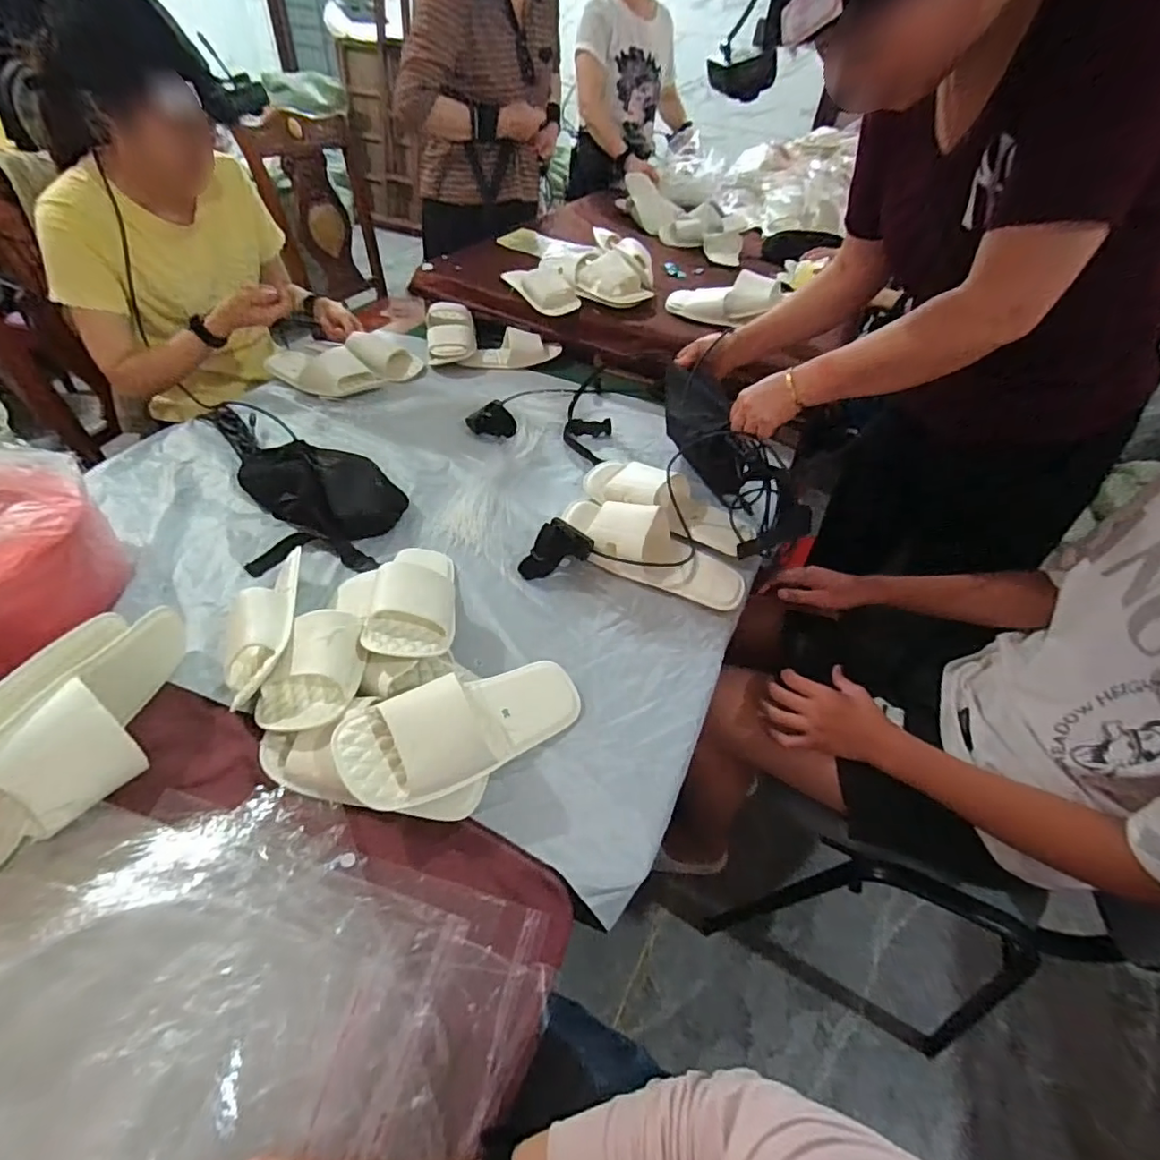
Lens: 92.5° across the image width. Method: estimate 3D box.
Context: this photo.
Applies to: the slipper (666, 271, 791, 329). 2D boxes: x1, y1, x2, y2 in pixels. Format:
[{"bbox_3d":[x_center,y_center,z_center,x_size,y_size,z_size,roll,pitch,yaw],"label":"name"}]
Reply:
[{"bbox_3d":[0.290,-0.577,1.147,0.224,0.071,0.080,2,42,24],"label":"slipper"}]

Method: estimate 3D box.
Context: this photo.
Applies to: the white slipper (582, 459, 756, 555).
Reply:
[{"bbox_3d":[0.140,-0.129,0.868,0.285,0.050,0.114,18,47,11],"label":"white slipper"}]

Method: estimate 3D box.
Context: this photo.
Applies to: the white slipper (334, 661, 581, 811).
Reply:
[{"bbox_3d":[-0.113,0.139,0.575,0.256,0.089,0.109,-11,46,-37],"label":"white slipper"}]

